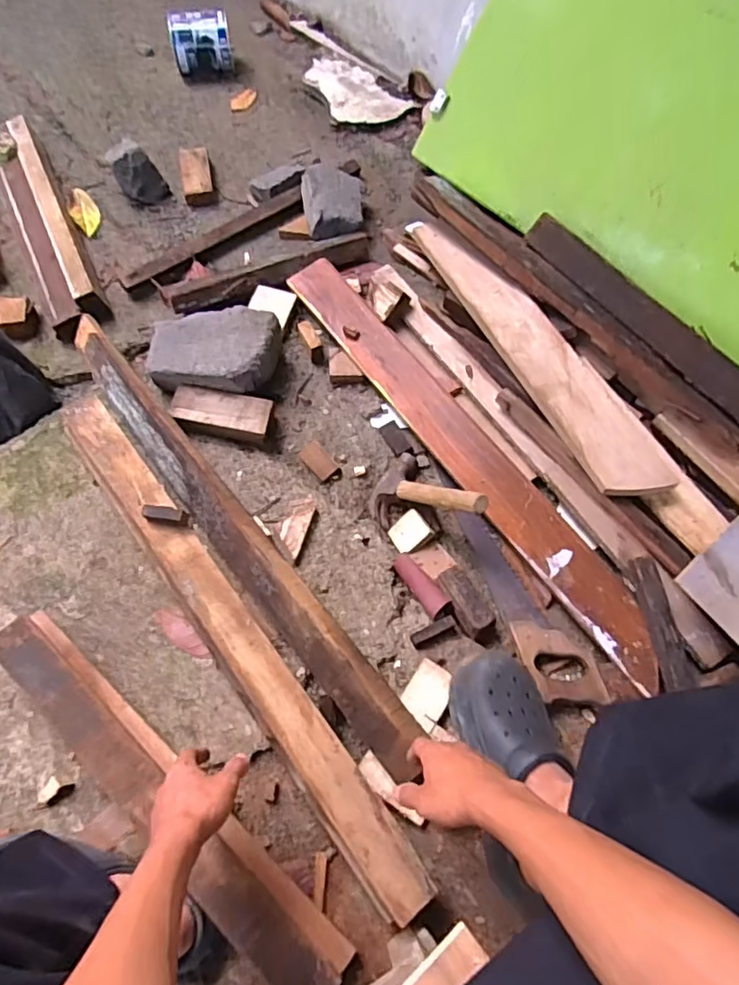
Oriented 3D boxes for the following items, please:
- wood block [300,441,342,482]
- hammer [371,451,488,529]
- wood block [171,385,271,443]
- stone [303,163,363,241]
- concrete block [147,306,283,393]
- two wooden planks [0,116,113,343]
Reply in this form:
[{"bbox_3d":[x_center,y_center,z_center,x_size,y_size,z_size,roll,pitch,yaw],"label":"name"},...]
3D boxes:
[{"bbox_3d":[-0.080,-0.050,0.973,0.038,0.025,0.075,-34,71,-18],"label":"wood block"},{"bbox_3d":[0.086,0.004,0.885,0.111,0.047,0.213,-45,30,-21],"label":"hammer"},{"bbox_3d":[-0.235,-0.124,0.967,0.150,0.047,0.064,11,64,2],"label":"wood block"},{"bbox_3d":[-0.070,-0.559,1.165,0.115,0.087,0.142,-9,65,-8],"label":"stone"},{"bbox_3d":[-0.254,-0.234,0.978,0.206,0.065,0.129,5,64,-1],"label":"concrete block"},{"bbox_3d":[-0.620,-0.515,1.147,0.107,0.061,0.535,-22,68,-14],"label":"two wooden planks"}]

